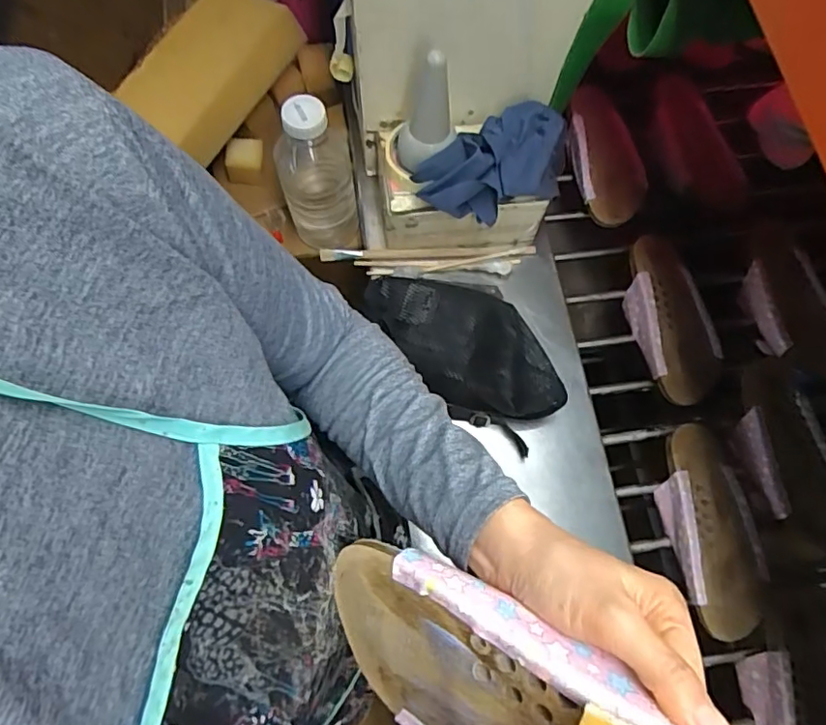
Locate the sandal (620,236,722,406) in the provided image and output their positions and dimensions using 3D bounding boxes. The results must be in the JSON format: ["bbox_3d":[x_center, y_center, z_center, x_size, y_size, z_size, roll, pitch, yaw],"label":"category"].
[{"bbox_3d":[0.332,-0.057,0.724,0.097,0.044,0.226,-6,71,-4],"label":"sandal"}]

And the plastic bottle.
[{"bbox_3d":[-0.121,-0.239,0.715,0.090,0.218,0.073,-14,71,-7],"label":"plastic bottle"}]

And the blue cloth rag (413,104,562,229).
[{"bbox_3d":[0.097,-0.223,0.635,0.193,0.056,0.103,-26,73,-11],"label":"blue cloth rag"}]

